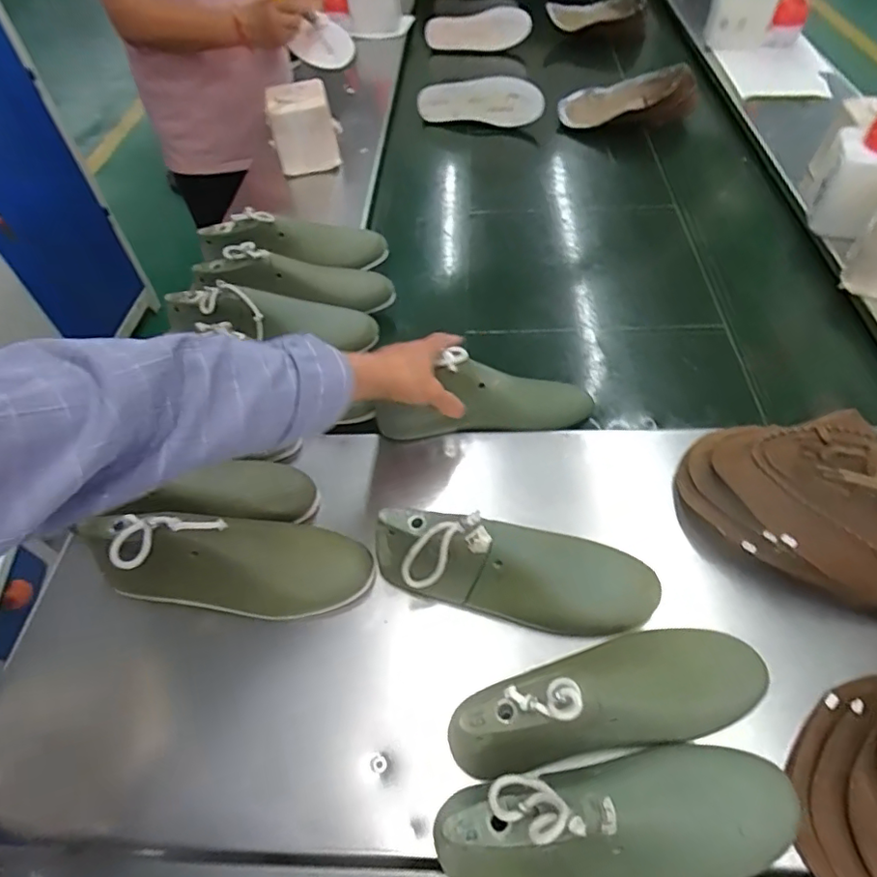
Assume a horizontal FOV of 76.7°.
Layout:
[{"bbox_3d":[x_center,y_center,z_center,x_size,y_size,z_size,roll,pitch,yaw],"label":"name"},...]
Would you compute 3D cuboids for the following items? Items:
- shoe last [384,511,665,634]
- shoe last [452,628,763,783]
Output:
[{"bbox_3d":[0.065,0.118,0.488,0.244,0.089,0.066,5,52,9],"label":"shoe last"},{"bbox_3d":[0.128,0.192,0.418,0.256,0.100,0.080,-13,52,-5],"label":"shoe last"}]

